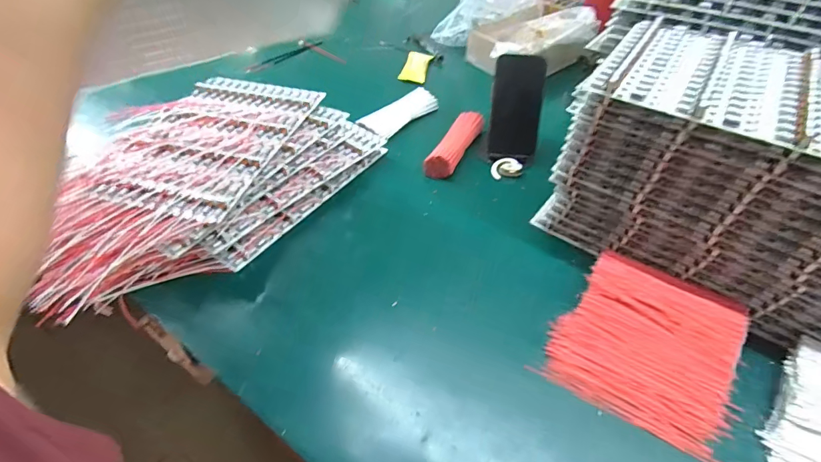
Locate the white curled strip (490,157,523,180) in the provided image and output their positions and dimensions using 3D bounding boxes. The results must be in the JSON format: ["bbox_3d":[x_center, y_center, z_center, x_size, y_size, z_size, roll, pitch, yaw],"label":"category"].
[{"bbox_3d":[0.146,-0.096,0.630,0.045,0.013,0.038,-4,47,-3],"label":"white curled strip"}]

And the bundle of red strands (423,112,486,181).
[{"bbox_3d":[0.072,-0.139,0.655,0.045,0.033,0.156,20,50,18],"label":"bundle of red strands"}]

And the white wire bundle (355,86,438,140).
[{"bbox_3d":[-0.020,-0.203,0.717,0.068,0.024,0.155,30,54,26],"label":"white wire bundle"}]

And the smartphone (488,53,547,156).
[{"bbox_3d":[0.161,-0.188,0.624,0.072,0.141,0.007,5,18,6],"label":"smartphone"}]

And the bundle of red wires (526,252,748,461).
[{"bbox_3d":[0.242,0.111,0.418,0.163,0.038,0.169,27,53,24],"label":"bundle of red wires"}]

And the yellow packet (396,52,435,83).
[{"bbox_3d":[0.012,-0.330,0.837,0.049,0.017,0.106,10,48,10],"label":"yellow packet"}]

